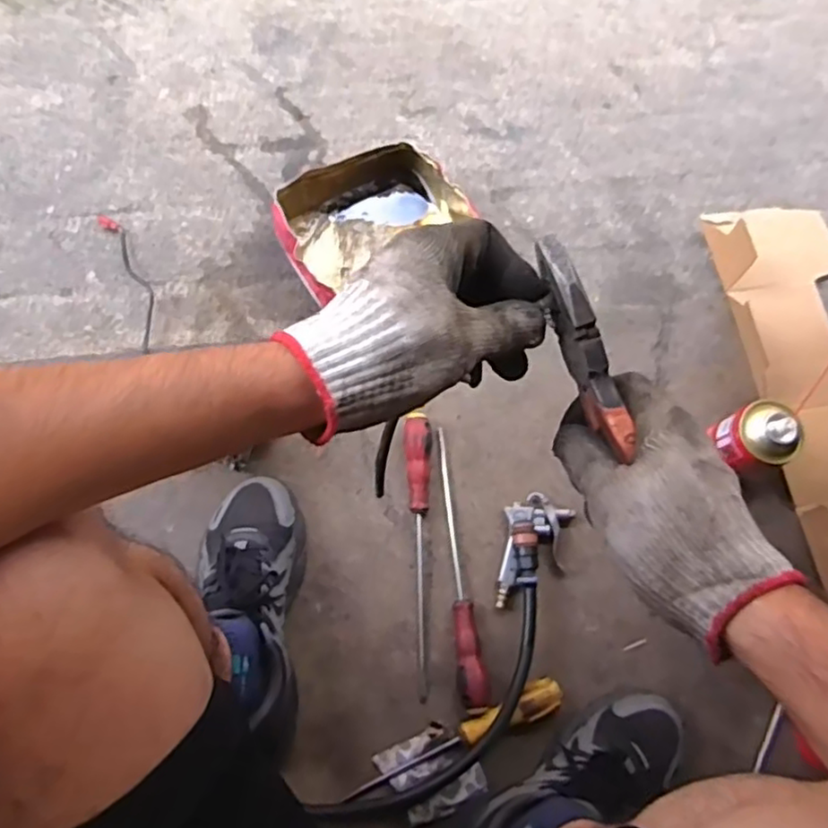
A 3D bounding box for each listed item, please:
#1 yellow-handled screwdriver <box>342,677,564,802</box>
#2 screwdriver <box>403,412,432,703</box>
[{"bbox_3d":[0.041,0.332,0.686,0.238,0.034,0.032,-21,75,-7],"label":"yellow-handled screwdriver"},{"bbox_3d":[0.006,0.148,0.748,0.032,0.026,0.291,0,81,-2],"label":"screwdriver"}]

